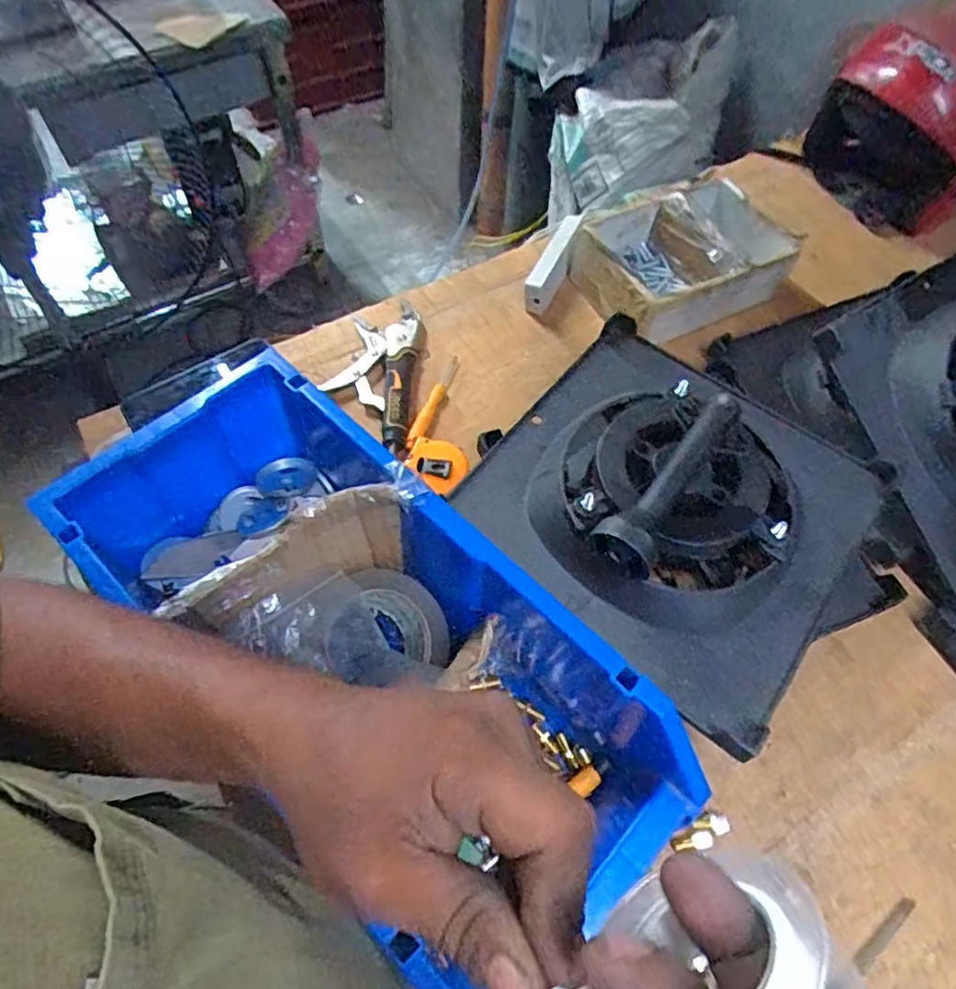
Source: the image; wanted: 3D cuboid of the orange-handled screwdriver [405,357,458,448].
[{"bbox_3d":[-0.049,-0.100,0.697,0.014,0.017,0.135,18,61,8],"label":"orange-handled screwdriver"}]

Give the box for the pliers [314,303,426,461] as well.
[{"bbox_3d":[-0.115,-0.134,0.710,0.099,0.025,0.211,5,60,1],"label":"pliers"}]

